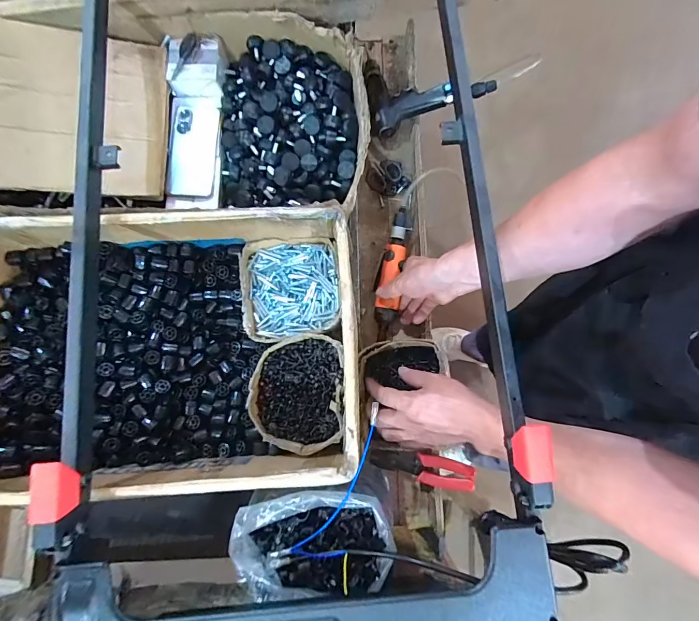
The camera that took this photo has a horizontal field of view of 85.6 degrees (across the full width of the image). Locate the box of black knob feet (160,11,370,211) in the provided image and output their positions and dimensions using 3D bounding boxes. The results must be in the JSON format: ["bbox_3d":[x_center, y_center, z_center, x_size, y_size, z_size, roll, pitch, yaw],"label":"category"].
[{"bbox_3d":[-0.137,-0.312,0.603,0.327,0.101,0.300,6,80,0],"label":"box of black knob feet"}]

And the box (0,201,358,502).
[{"bbox_3d":[-0.254,0.046,0.532,0.525,0.149,0.355,-3,80,-1],"label":"box"}]

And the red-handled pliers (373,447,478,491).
[{"bbox_3d":[0.116,0.253,0.613,0.164,0.018,0.043,7,79,19],"label":"red-handled pliers"}]

